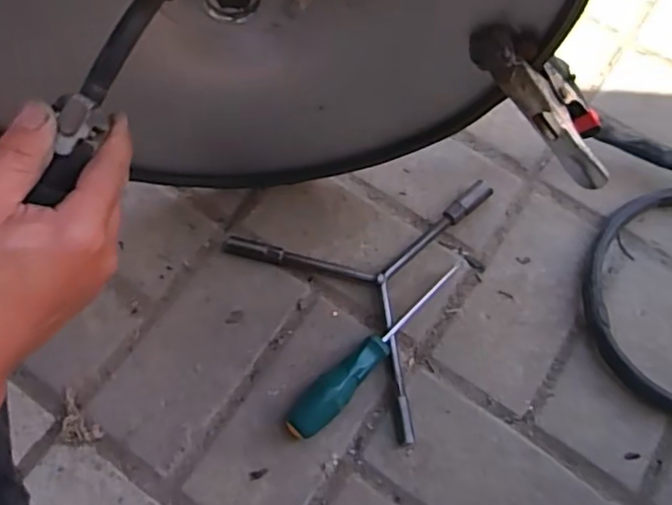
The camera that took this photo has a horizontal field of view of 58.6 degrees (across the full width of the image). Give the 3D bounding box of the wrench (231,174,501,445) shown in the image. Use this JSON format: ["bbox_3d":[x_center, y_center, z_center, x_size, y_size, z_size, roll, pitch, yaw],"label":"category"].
[{"bbox_3d":[0.054,0.005,0.516,0.206,0.016,0.222,-41,75,-14],"label":"wrench"}]

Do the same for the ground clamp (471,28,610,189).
[{"bbox_3d":[0.154,-0.113,0.435,0.167,0.023,0.064,28,64,-38],"label":"ground clamp"}]

